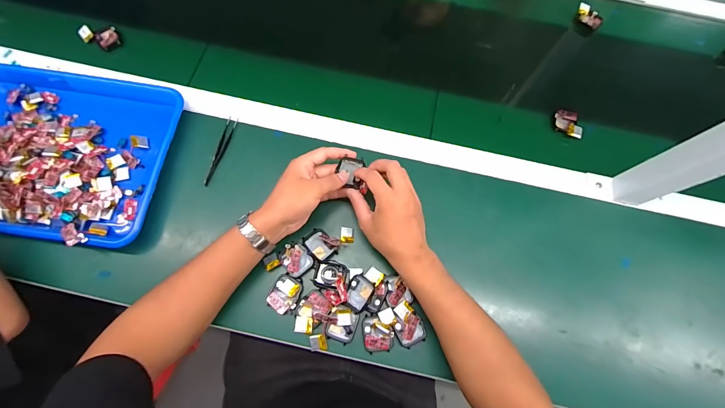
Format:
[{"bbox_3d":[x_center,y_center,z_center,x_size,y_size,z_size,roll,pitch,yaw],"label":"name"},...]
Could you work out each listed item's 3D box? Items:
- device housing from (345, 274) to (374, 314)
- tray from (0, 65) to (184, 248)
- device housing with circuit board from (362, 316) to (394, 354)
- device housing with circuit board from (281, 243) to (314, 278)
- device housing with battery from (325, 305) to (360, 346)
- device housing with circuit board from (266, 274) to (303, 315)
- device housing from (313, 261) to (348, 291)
[{"bbox_3d":[-0.006,0.120,0.434,0.033,0.015,0.045,27,74,7],"label":"device housing"},{"bbox_3d":[-0.460,-0.083,0.473,0.351,0.041,0.259,11,73,2],"label":"tray"},{"bbox_3d":[0.021,0.171,0.422,0.040,0.014,0.043,-2,73,-2],"label":"device housing with circuit board"},{"bbox_3d":[-0.091,0.077,0.451,0.044,0.011,0.040,41,76,10],"label":"device housing with circuit board"},{"bbox_3d":[-0.026,0.158,0.426,0.037,0.018,0.042,21,73,5],"label":"device housing with battery"},{"bbox_3d":[-0.105,0.121,0.437,0.038,0.010,0.047,24,73,6],"label":"device housing with circuit board"},{"bbox_3d":[-0.044,0.097,0.446,0.044,0.011,0.037,15,73,3],"label":"device housing"}]

